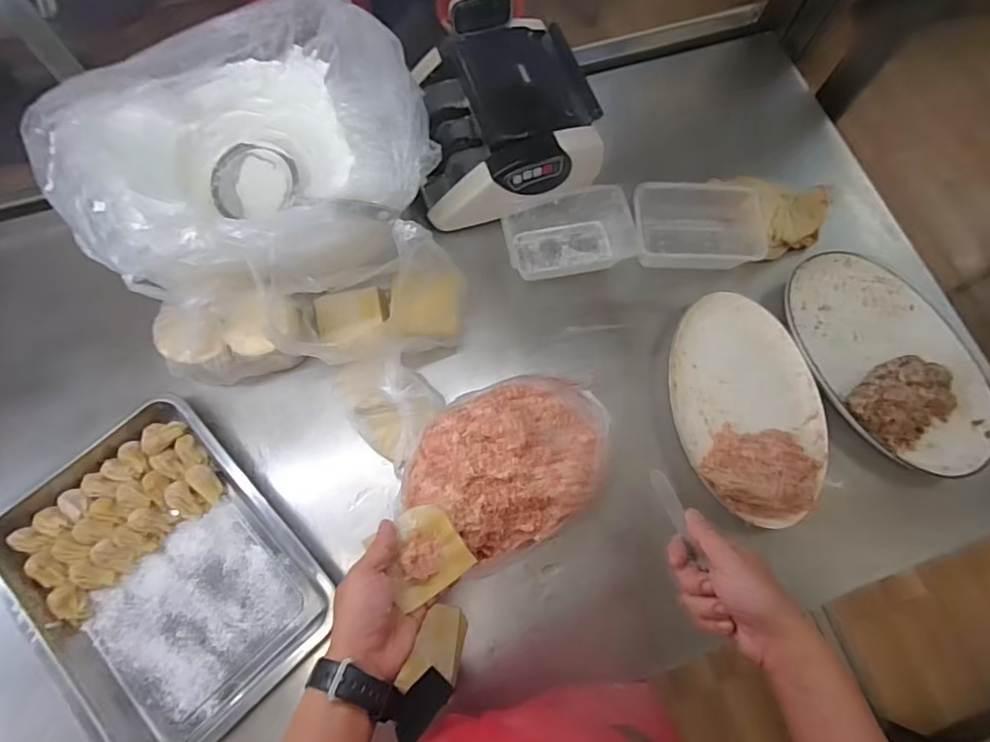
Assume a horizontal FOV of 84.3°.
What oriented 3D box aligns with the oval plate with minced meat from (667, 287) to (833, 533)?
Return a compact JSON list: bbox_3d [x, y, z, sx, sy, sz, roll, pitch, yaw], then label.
[{"bbox_3d":[0.317,0.039,0.680,0.185,0.046,0.293,-12,73,-6],"label":"oval plate with minced meat"}]

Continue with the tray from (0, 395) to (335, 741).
[{"bbox_3d":[-0.364,0.220,0.610,0.254,0.041,0.348,-41,78,-13],"label":"tray"}]

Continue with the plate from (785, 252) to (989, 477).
[{"bbox_3d":[0.508,-0.018,0.697,0.208,0.040,0.315,-19,74,-8],"label":"plate"}]

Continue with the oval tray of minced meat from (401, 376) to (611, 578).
[{"bbox_3d":[0.017,0.107,0.620,0.249,0.093,0.176,-28,76,-10],"label":"oval tray of minced meat"}]

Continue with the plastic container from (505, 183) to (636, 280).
[{"bbox_3d":[0.100,-0.184,0.744,0.170,0.059,0.098,-8,73,-4],"label":"plastic container"}]

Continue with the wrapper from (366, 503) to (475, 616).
[{"bbox_3d":[-0.066,0.164,0.500,0.069,0.024,0.075,-34,77,-12],"label":"wrapper"}]

